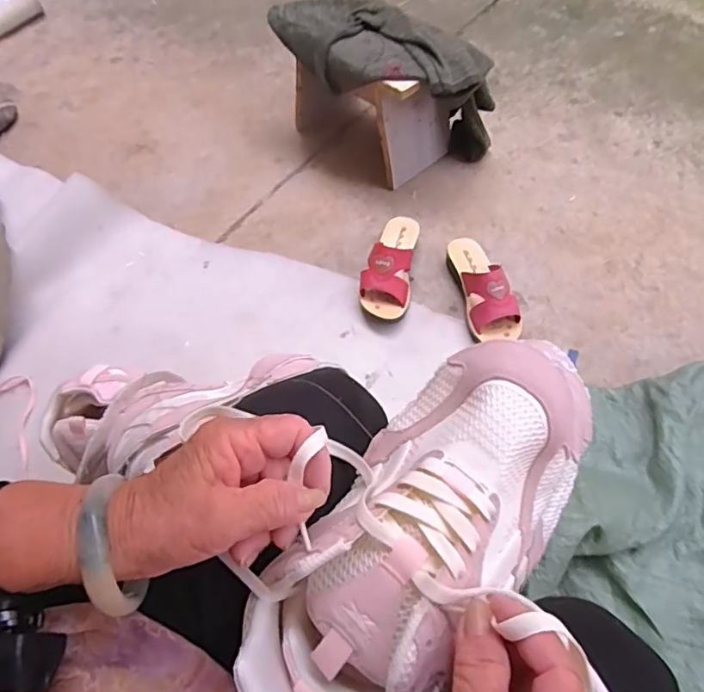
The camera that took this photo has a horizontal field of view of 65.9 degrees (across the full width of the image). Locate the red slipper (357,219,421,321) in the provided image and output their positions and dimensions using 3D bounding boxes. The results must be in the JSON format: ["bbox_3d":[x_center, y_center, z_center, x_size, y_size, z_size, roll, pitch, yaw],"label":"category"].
[{"bbox_3d":[0.070,-0.149,0.958,0.084,0.076,0.222,10,60,9],"label":"red slipper"}]

